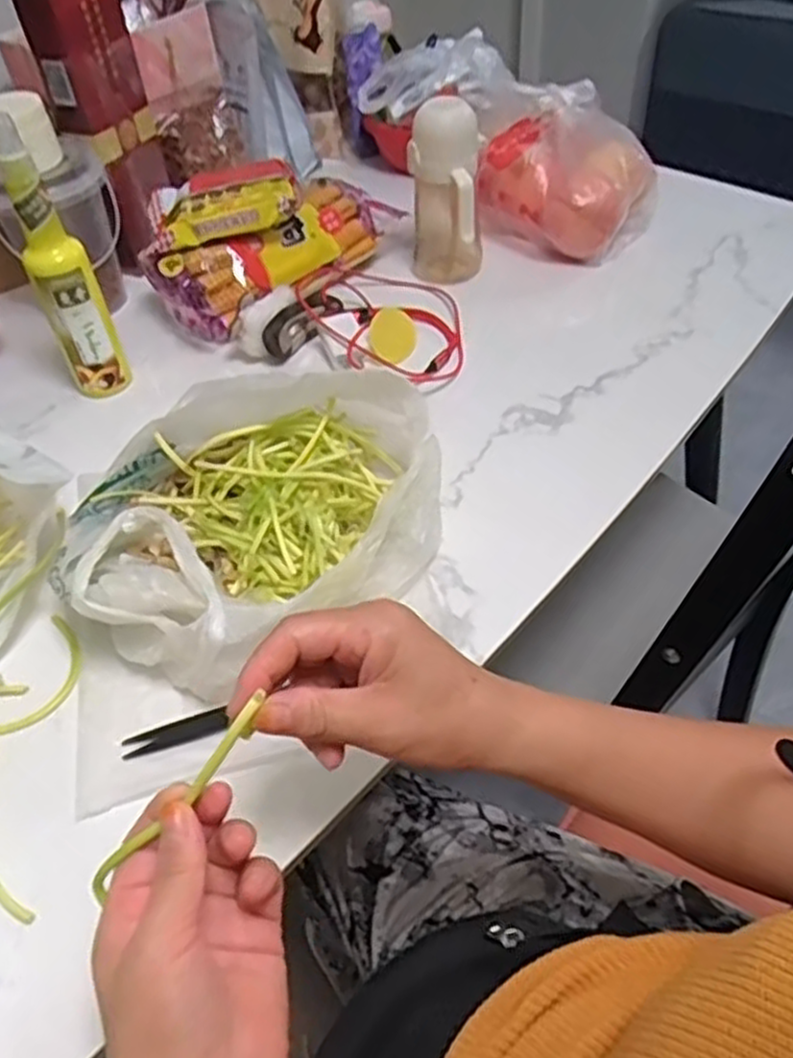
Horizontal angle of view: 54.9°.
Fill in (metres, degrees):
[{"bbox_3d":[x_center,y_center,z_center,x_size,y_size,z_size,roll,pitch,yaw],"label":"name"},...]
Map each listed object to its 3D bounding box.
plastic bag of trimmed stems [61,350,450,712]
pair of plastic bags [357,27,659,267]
[{"bbox_3d":[-0.100,-0.017,0.543,0.265,0.091,0.202,-34,53,-24],"label":"plastic bag of trimmed stems"},{"bbox_3d":[0.129,-0.462,0.887,0.160,0.126,0.386,-30,65,-21],"label":"pair of plastic bags"}]

